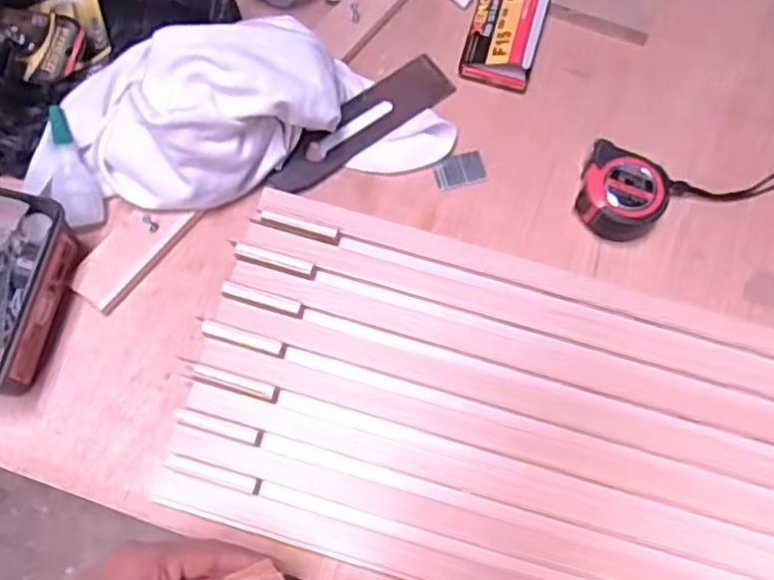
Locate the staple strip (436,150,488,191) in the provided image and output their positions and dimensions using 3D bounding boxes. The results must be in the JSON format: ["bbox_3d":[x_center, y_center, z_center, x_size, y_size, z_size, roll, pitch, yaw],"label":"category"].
[{"bbox_3d":[0.062,-0.100,0.590,0.042,0.004,0.028,-15,73,-7],"label":"staple strip"}]

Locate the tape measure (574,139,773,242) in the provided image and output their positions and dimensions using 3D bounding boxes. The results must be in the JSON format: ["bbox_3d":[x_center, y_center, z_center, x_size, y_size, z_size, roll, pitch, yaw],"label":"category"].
[{"bbox_3d":[0.256,-0.104,0.577,0.214,0.041,0.082,-18,74,-8],"label":"tape measure"}]

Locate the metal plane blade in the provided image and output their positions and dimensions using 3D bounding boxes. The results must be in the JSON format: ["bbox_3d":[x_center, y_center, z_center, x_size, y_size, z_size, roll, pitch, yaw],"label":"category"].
[{"bbox_3d":[-0.022,-0.140,0.587,0.180,0.010,0.045,-38,77,-13],"label":"metal plane blade"}]

